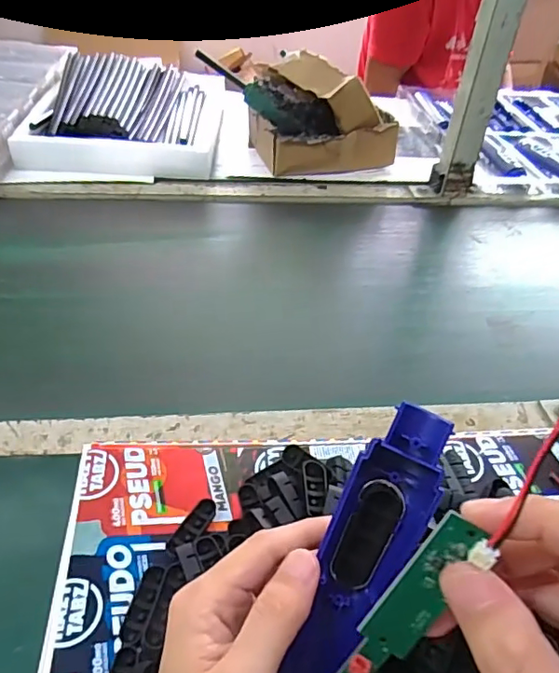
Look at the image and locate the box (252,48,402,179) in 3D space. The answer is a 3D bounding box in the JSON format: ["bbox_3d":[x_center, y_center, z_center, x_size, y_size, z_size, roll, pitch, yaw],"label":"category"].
[{"bbox_3d":[0.058,-0.355,0.857,0.200,0.119,0.193,-13,44,-19],"label":"box"}]

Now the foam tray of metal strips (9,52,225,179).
[{"bbox_3d":[-0.247,-0.382,0.925,0.294,0.088,0.375,4,37,-5],"label":"foam tray of metal strips"}]

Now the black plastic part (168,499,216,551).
[{"bbox_3d":[-0.060,0.133,0.379,0.014,0.009,0.043,23,44,19],"label":"black plastic part"}]

